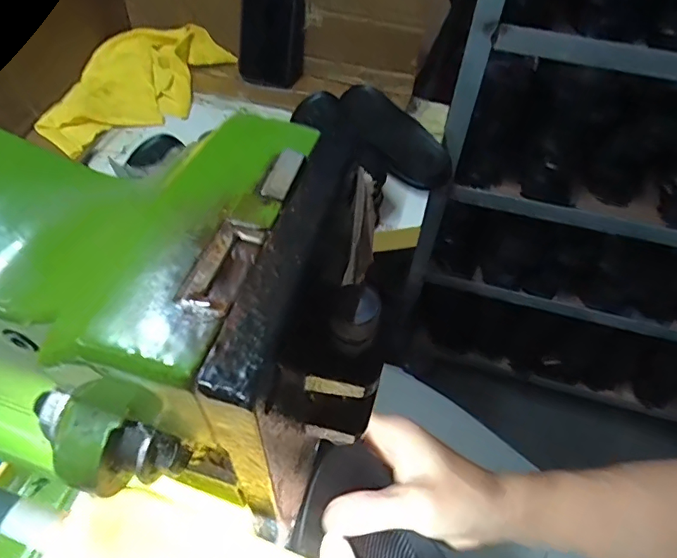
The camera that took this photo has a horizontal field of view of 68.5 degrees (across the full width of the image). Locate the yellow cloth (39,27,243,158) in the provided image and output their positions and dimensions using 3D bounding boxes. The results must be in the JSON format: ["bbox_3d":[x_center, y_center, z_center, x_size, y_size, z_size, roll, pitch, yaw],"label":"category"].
[{"bbox_3d":[-0.300,-0.285,0.731,0.185,0.044,0.294,16,53,8],"label":"yellow cloth"}]

